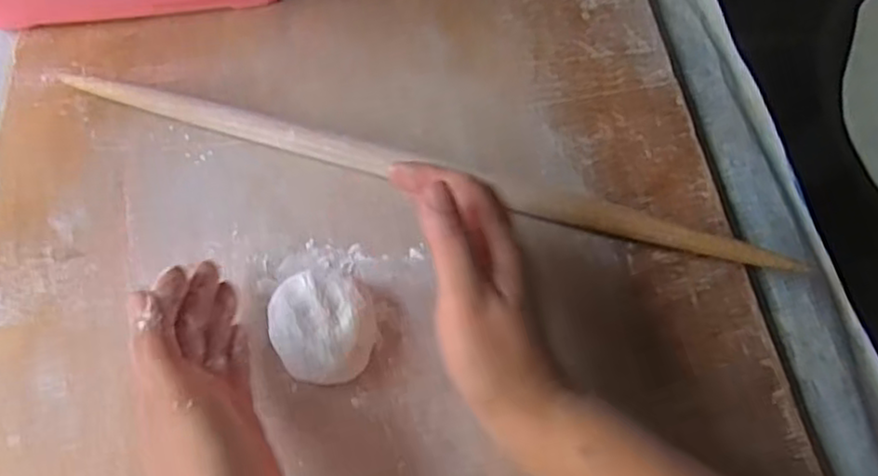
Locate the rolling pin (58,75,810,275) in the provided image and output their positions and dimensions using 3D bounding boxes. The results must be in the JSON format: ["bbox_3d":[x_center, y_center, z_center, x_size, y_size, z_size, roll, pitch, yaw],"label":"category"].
[{"bbox_3d":[-0.018,-0.044,0.449,0.472,0.021,0.022,15,63,8],"label":"rolling pin"}]

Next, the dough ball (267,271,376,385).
[{"bbox_3d":[-0.064,0.050,0.395,0.054,0.027,0.059,0,62,0],"label":"dough ball"}]

